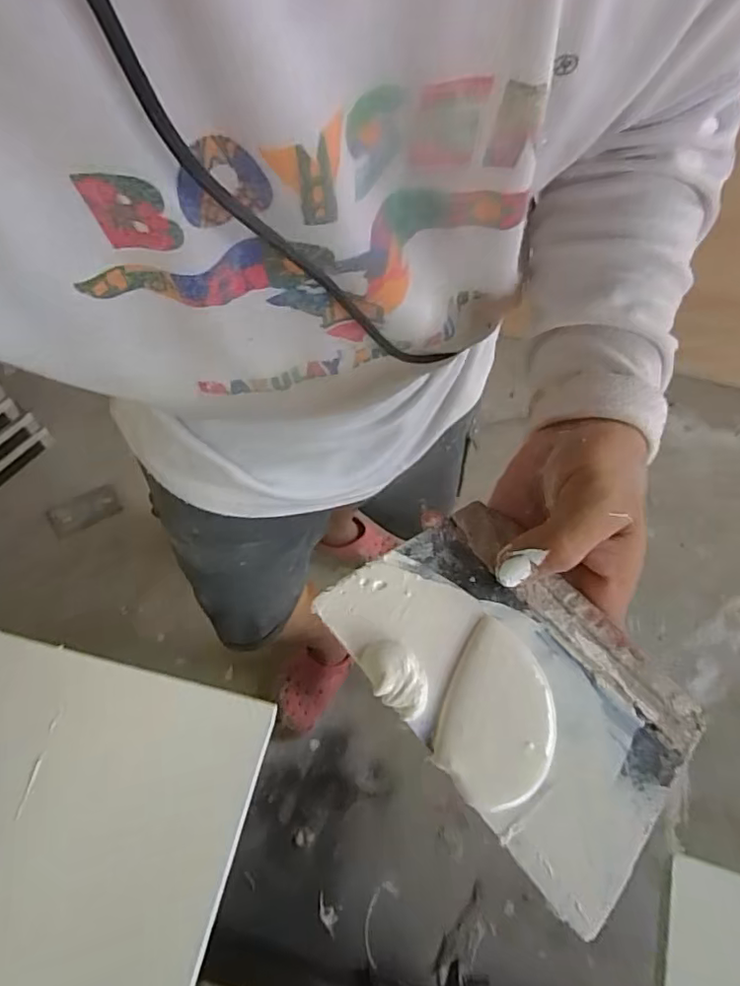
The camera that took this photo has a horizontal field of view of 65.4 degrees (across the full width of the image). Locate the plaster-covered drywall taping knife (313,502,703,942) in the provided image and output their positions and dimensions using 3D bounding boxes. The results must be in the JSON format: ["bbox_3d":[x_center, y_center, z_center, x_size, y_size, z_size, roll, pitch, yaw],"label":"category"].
[{"bbox_3d":[0.056,0.068,0.226,0.094,0.020,0.136,-37,69,-22],"label":"plaster-covered drywall taping knife"}]

